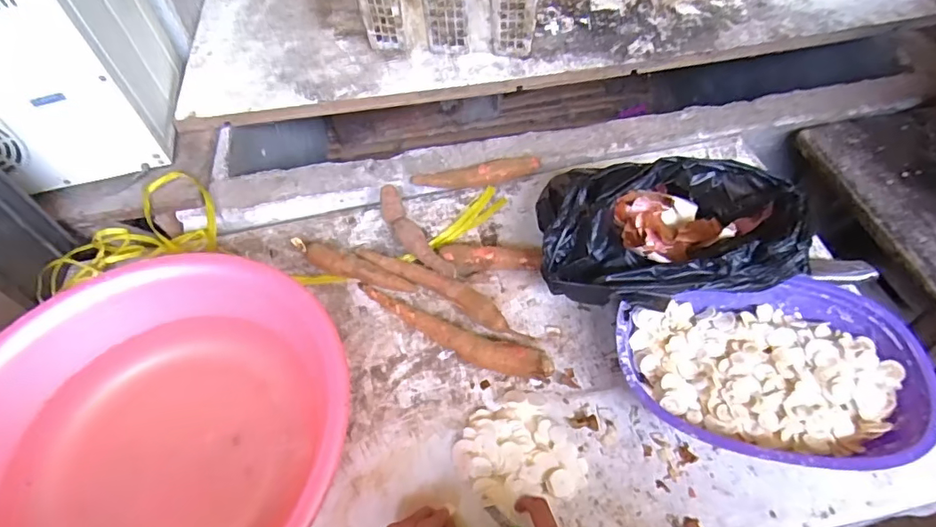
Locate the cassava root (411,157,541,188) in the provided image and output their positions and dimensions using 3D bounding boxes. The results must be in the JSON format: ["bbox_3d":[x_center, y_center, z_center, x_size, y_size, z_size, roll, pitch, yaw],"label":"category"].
[{"bbox_3d":[0.014,-0.137,0.794,0.193,0.026,0.041,-11,56,-4],"label":"cassava root"}]

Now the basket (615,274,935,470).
[{"bbox_3d":[0.316,0.119,0.559,0.301,0.077,0.208,-1,56,3],"label":"basket"}]

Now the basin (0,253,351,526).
[{"bbox_3d":[-0.329,0.185,0.534,0.408,0.126,0.400,-2,56,3],"label":"basin"}]

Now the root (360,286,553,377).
[{"bbox_3d":[-0.027,0.086,0.634,0.286,0.039,0.046,21,56,17],"label":"root"}]

